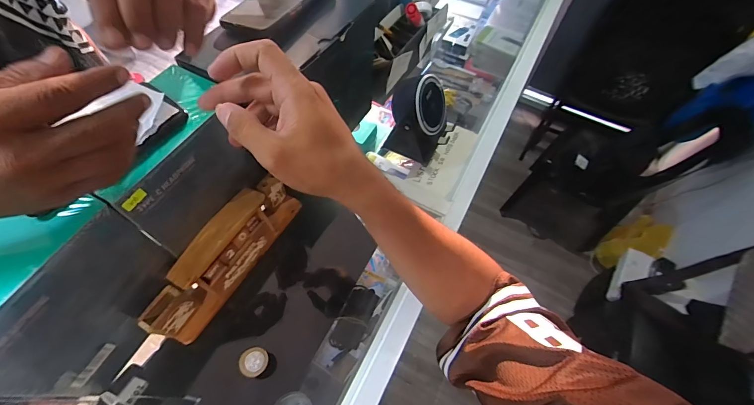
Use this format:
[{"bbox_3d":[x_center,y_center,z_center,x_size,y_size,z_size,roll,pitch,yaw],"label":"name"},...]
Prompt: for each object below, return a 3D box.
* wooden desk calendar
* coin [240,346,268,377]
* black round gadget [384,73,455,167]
[{"bbox_3d":[-0.193,0.059,0.436,0.051,0.081,0.229,27,62,12],"label":"wooden desk calendar"},{"bbox_3d":[-0.143,0.186,0.395,0.031,0.005,0.030,1,60,-2],"label":"coin"},{"bbox_3d":[0.069,-0.129,0.550,0.097,0.133,0.094,14,60,5],"label":"black round gadget"}]

